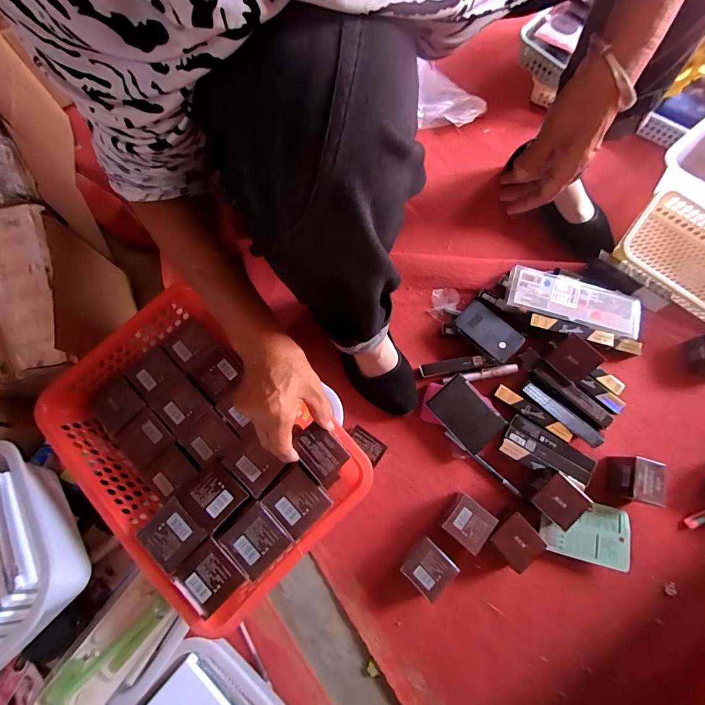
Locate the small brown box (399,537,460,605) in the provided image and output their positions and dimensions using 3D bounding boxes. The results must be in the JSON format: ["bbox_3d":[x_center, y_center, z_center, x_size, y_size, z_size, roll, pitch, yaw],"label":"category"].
[{"bbox_3d":[0.099,0.282,0.462,0.054,0.044,0.054,42,79,12],"label":"small brown box"}]

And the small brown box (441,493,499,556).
[{"bbox_3d":[0.156,0.231,0.474,0.052,0.042,0.054,37,78,11],"label":"small brown box"}]

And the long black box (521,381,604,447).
[{"bbox_3d":[0.302,0.086,0.501,0.121,0.015,0.022,41,79,11],"label":"long black box"}]

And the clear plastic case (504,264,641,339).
[{"bbox_3d":[0.336,-0.079,0.530,0.189,0.016,0.071,16,75,6],"label":"clear plastic case"}]

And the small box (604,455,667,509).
[{"bbox_3d":[0.385,0.174,0.478,0.043,0.063,0.057,14,75,5],"label":"small box"}]

